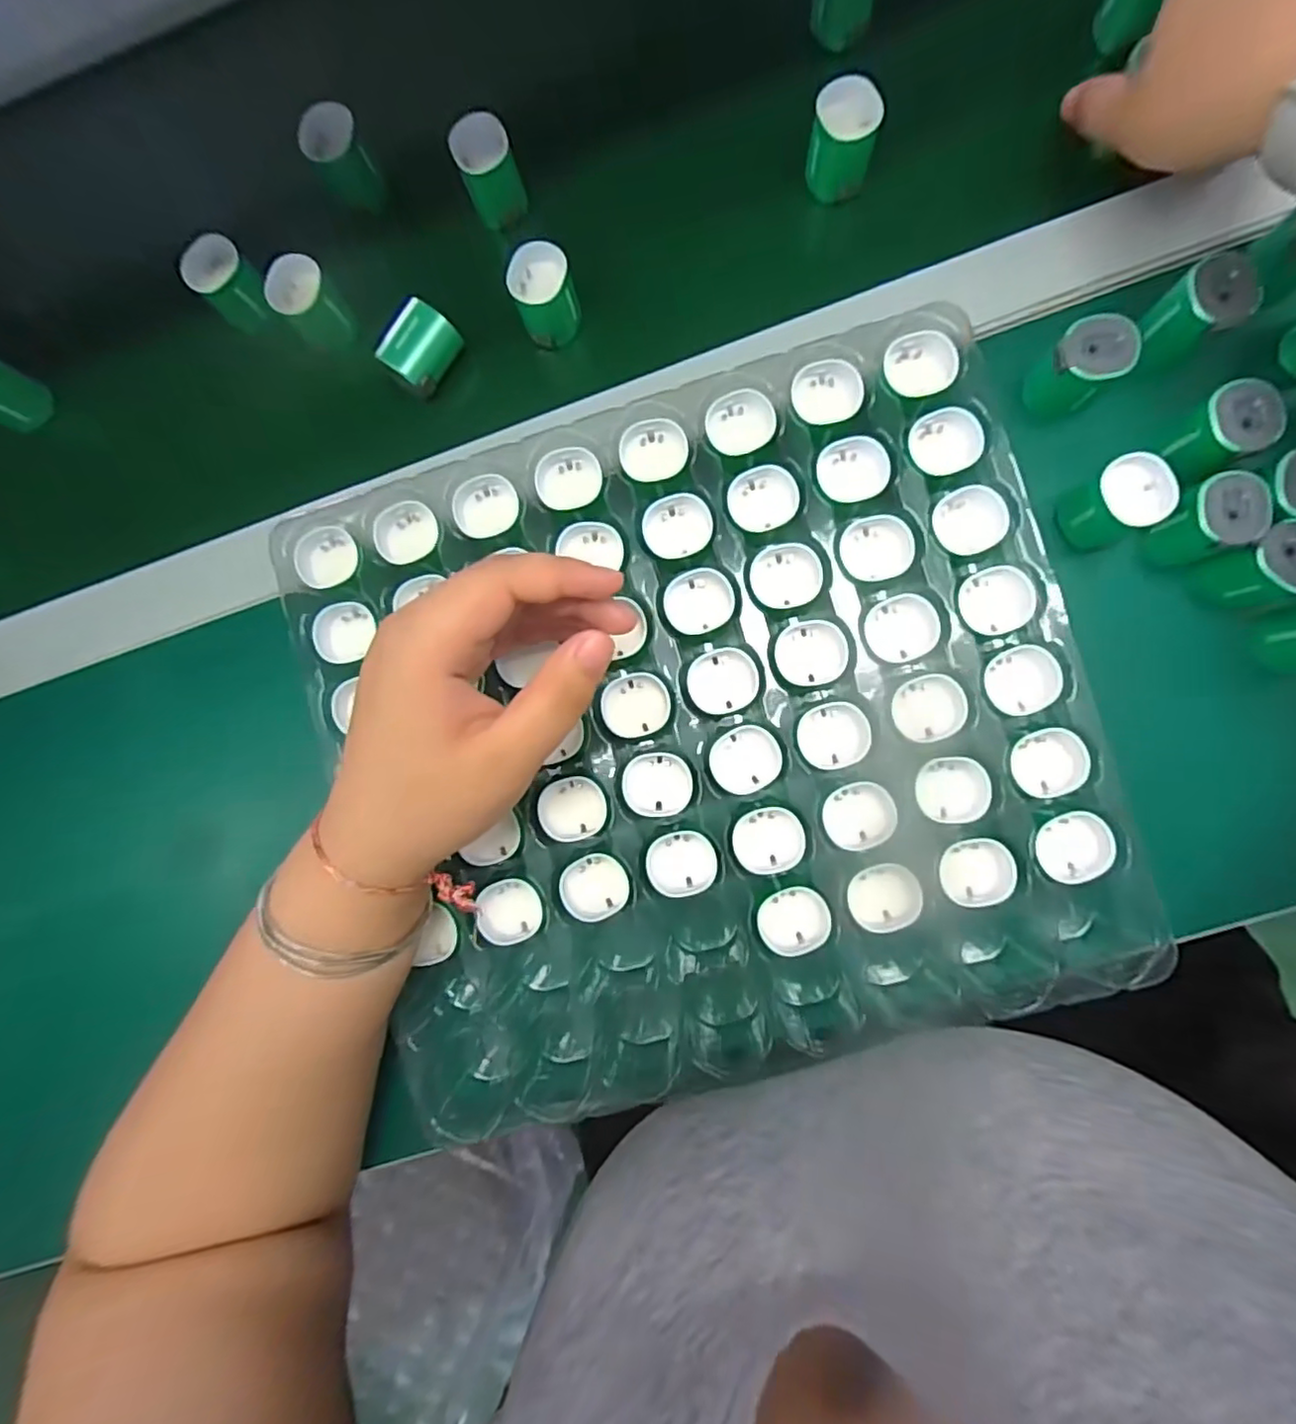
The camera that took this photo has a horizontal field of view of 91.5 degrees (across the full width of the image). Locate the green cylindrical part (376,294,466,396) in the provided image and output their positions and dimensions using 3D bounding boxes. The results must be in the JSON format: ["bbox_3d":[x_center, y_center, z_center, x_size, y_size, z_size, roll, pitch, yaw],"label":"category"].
[{"bbox_3d":[-0.116,-0.184,0.325,0.023,0.029,0.038,38,92,3],"label":"green cylindrical part"}]

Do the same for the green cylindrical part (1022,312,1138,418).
[{"bbox_3d":[0.190,-0.152,0.280,0.027,0.037,0.027,0,90,3],"label":"green cylindrical part"}]

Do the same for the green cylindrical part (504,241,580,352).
[{"bbox_3d":[-0.051,-0.208,0.317,0.030,0.039,0.029,0,90,3],"label":"green cylindrical part"}]

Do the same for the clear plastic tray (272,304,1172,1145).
[{"bbox_3d":[0.022,0.013,0.290,0.320,0.046,0.298,-17,89,3],"label":"clear plastic tray"}]

